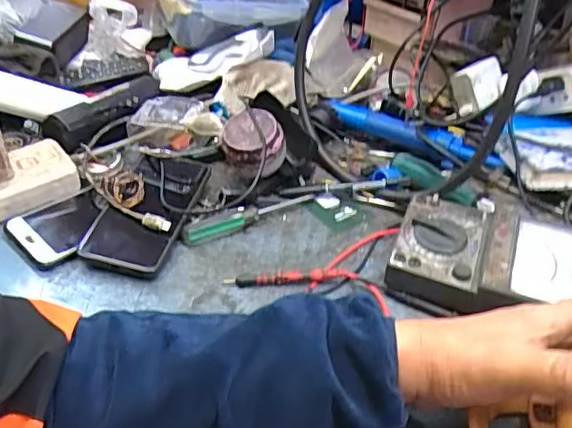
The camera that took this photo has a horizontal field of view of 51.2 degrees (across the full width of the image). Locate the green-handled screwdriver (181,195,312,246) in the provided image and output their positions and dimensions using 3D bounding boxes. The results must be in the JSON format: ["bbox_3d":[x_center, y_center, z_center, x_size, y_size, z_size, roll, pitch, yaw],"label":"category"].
[{"bbox_3d":[-0.033,0.001,0.593,0.143,0.018,0.018,-19,43,-26],"label":"green-handled screwdriver"}]

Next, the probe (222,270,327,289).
[{"bbox_3d":[-0.010,0.059,0.528,0.088,0.017,0.013,2,38,-1],"label":"probe"}]

